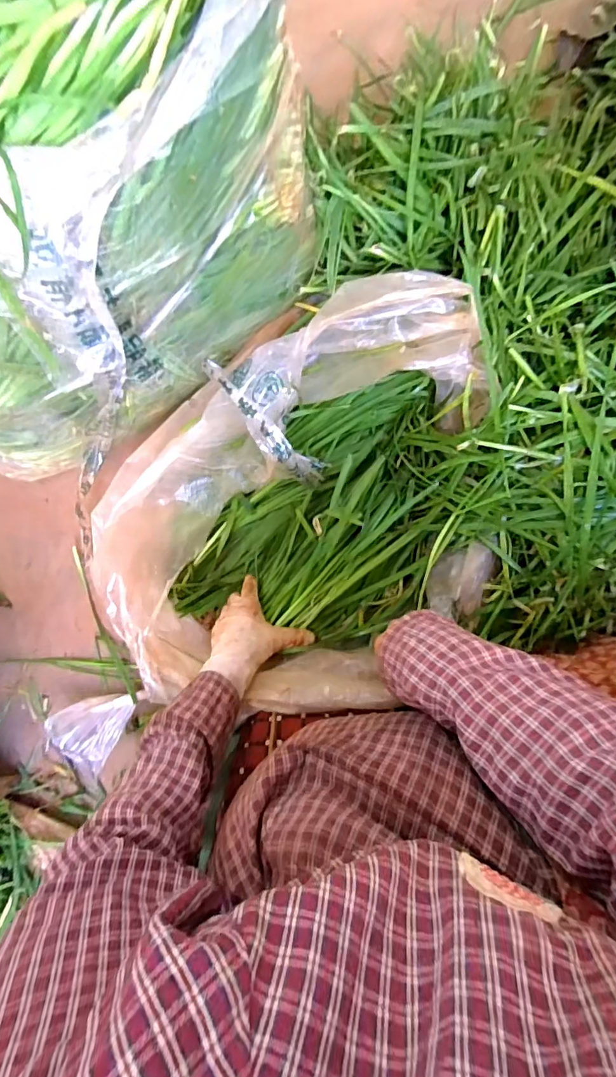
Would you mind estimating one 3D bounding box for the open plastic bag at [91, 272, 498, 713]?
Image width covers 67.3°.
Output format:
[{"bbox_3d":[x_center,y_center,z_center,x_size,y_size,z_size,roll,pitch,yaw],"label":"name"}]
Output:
[{"bbox_3d":[-0.012,-0.032,0.568,0.438,0.167,0.417,-10,86,5],"label":"open plastic bag"}]

